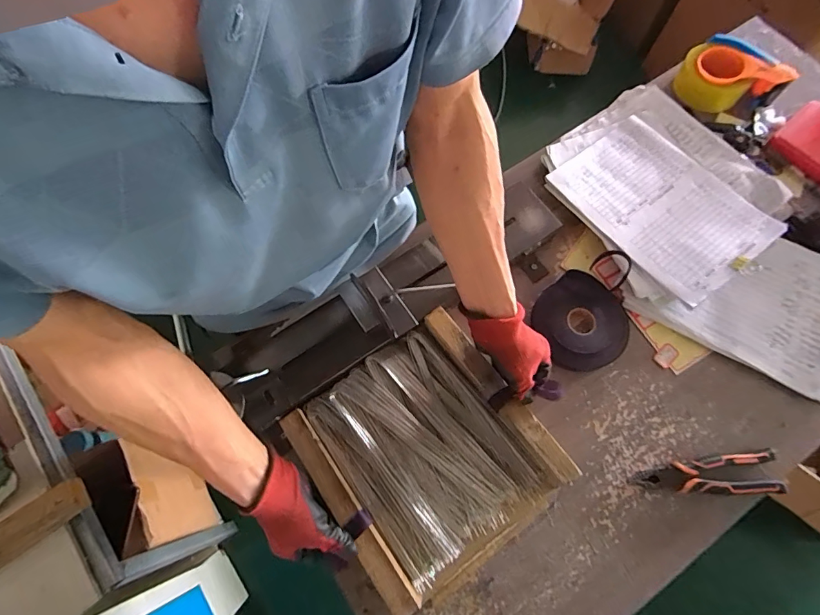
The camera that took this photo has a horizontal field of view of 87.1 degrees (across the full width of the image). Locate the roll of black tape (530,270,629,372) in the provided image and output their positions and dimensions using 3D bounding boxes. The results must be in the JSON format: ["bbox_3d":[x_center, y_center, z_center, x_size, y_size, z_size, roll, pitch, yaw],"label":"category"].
[{"bbox_3d":[0.258,0.019,0.648,0.127,0.021,0.140,-27,72,-8],"label":"roll of black tape"}]

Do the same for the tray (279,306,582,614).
[{"bbox_3d":[0.021,0.183,0.554,0.263,0.051,0.285,-36,74,-9],"label":"tray"}]

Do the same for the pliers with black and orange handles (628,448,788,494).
[{"bbox_3d":[0.393,0.223,0.576,0.183,0.028,0.050,-3,71,0],"label":"pliers with black and orange handles"}]

